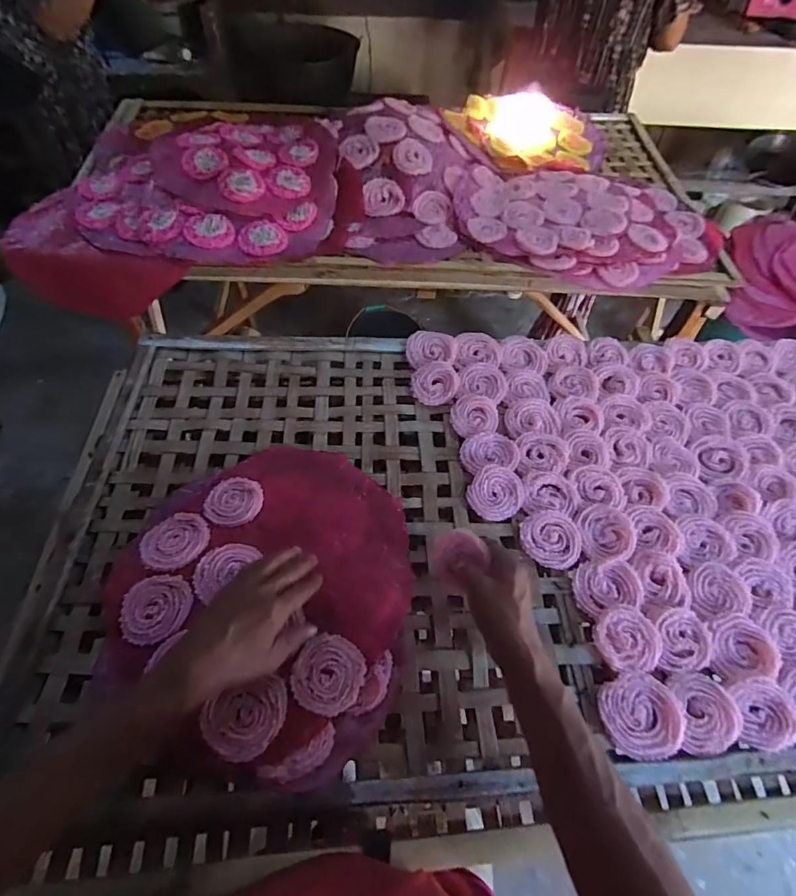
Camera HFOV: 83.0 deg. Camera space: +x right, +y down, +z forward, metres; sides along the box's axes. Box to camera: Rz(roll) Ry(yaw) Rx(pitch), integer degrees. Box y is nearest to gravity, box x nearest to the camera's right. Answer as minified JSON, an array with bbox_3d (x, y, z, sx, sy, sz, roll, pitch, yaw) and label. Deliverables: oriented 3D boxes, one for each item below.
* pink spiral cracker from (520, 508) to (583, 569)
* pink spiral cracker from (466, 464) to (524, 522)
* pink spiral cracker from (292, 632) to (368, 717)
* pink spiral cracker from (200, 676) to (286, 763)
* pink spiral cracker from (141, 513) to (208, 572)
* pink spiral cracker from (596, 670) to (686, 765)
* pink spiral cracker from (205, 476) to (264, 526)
[{"bbox_3d":[0.197,0.116,0.580,0.075,0.008,0.074,2,58,-2],"label":"pink spiral cracker"},{"bbox_3d":[0.133,0.061,0.607,0.071,0.017,0.075,2,58,-2],"label":"pink spiral cracker"},{"bbox_3d":[-0.073,0.241,0.479,0.071,0.014,0.072,2,58,-2],"label":"pink spiral cracker"},{"bbox_3d":[-0.150,0.269,0.444,0.079,0.011,0.065,-12,60,-11],"label":"pink spiral cracker"},{"bbox_3d":[-0.268,0.112,0.540,0.073,0.006,0.070,5,52,-6],"label":"pink spiral cracker"},{"bbox_3d":[0.257,0.282,0.474,0.083,0.006,0.078,2,58,-2],"label":"pink spiral cracker"},{"bbox_3d":[-0.209,0.069,0.577,0.068,0.009,0.069,2,58,-2],"label":"pink spiral cracker"}]

